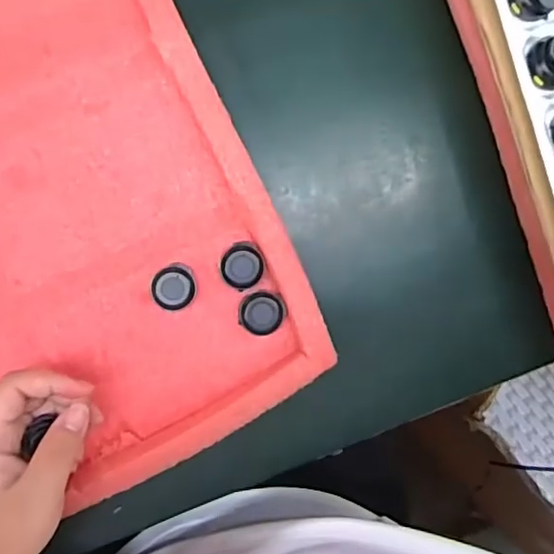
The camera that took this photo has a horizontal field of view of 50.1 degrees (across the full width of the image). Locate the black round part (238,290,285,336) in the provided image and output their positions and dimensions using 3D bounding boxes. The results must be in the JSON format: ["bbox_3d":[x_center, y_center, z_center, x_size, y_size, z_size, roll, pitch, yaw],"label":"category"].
[{"bbox_3d":[-0.010,0.024,0.397,0.029,0.007,0.029,0,90,-5],"label":"black round part"}]

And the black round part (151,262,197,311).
[{"bbox_3d":[-0.067,0.007,0.391,0.028,0.016,0.029,0,90,-5],"label":"black round part"}]

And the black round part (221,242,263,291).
[{"bbox_3d":[-0.023,-0.008,0.392,0.029,0.008,0.028,0,90,-5],"label":"black round part"}]

